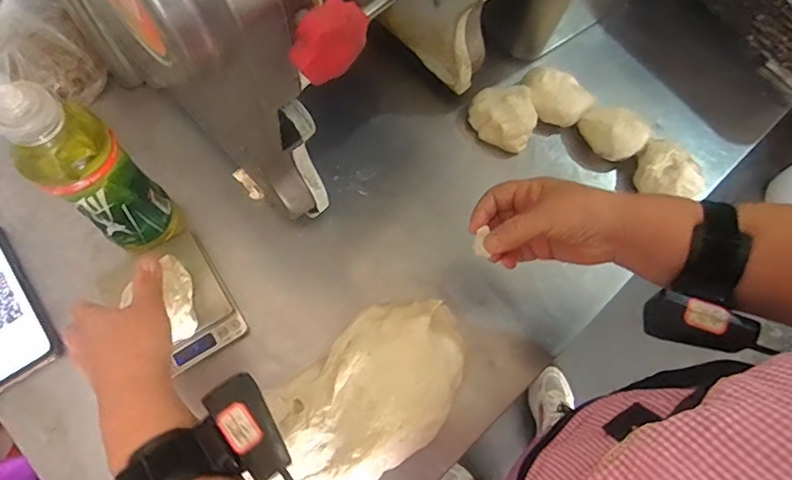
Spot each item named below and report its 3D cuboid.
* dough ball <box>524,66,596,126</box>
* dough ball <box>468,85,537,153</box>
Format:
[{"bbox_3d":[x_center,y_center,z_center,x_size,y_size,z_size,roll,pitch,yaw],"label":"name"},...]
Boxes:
[{"bbox_3d":[0.184,-0.163,0.613,0.081,0.039,0.058,29,72,8],"label":"dough ball"},{"bbox_3d":[0.122,-0.142,0.607,0.075,0.052,0.068,21,71,5],"label":"dough ball"}]

